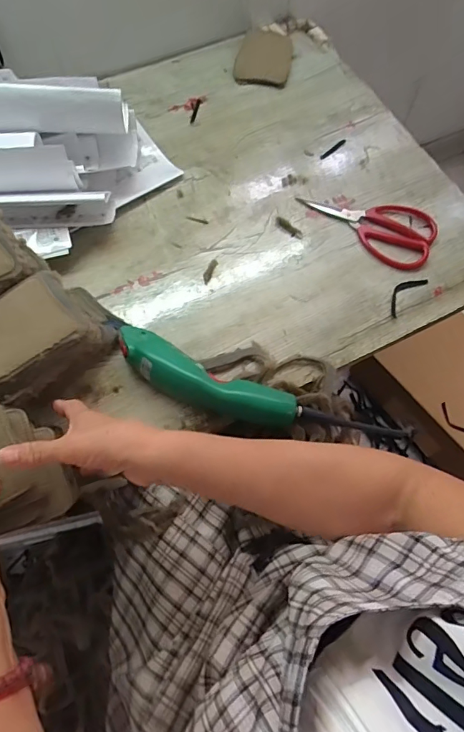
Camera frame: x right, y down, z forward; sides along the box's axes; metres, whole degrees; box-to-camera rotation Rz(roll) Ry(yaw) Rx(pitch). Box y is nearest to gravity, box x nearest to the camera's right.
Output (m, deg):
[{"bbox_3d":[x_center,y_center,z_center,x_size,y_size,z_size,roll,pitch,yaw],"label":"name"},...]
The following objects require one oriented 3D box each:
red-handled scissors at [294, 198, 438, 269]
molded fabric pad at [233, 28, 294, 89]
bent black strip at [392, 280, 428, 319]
[{"bbox_3d":[0.194,-0.205,0.644,0.182,0.013,0.095,39,72,15],"label":"red-handled scissors"},{"bbox_3d":[0.053,-0.507,0.765,0.090,0.020,0.118,7,67,3],"label":"molded fabric pad"},{"bbox_3d":[0.219,-0.093,0.596,0.026,0.004,0.074,41,70,15],"label":"bent black strip"}]

